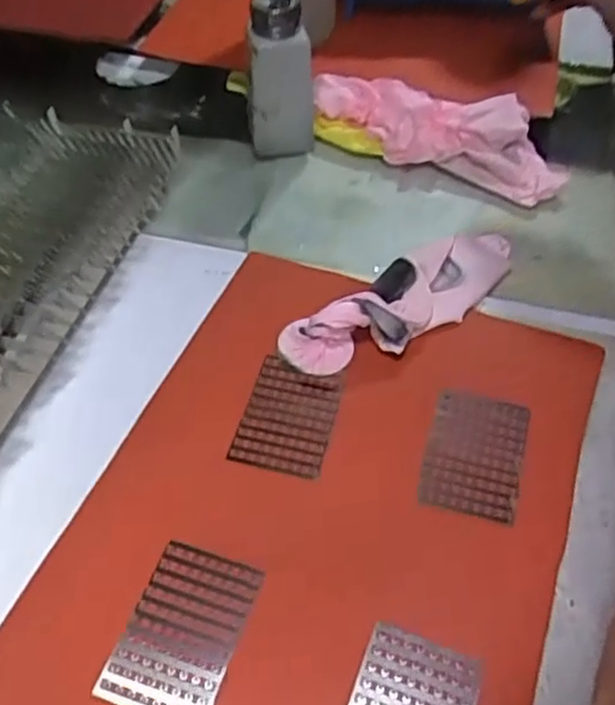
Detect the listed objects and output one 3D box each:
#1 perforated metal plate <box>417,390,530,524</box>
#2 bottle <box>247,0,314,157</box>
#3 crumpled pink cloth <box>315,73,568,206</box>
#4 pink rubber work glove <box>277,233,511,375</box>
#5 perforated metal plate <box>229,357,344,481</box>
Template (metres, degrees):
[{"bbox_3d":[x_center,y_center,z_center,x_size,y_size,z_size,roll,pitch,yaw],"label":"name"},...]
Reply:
[{"bbox_3d":[0.101,0.059,0.444,0.057,0.006,0.085,15,51,11],"label":"perforated metal plate"},{"bbox_3d":[-0.019,-0.223,0.605,0.052,0.131,0.049,-1,52,0],"label":"bottle"},{"bbox_3d":[0.114,-0.194,0.638,0.228,0.050,0.087,23,53,18],"label":"crumpled pink cloth"},{"bbox_3d":[0.076,-0.045,0.509,0.200,0.033,0.062,-31,57,-24],"label":"pink rubber work glove"},{"bbox_3d":[-0.011,0.040,0.461,0.056,0.006,0.077,11,53,10],"label":"perforated metal plate"}]

